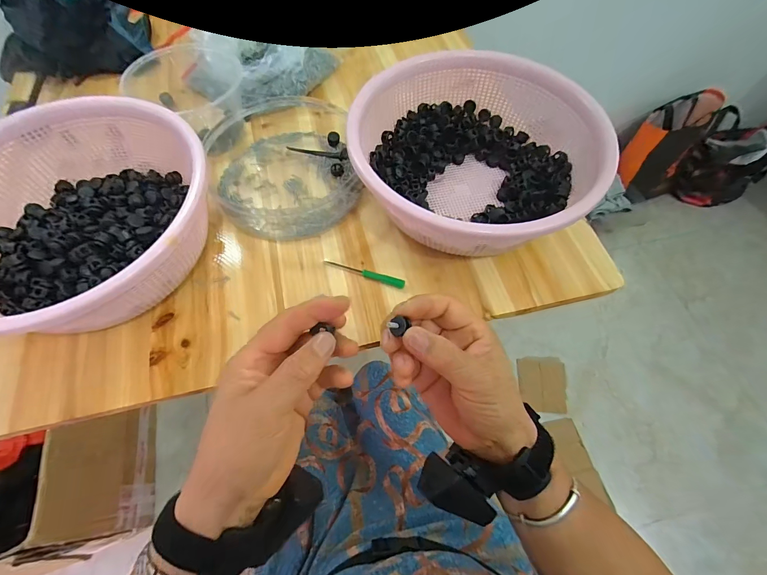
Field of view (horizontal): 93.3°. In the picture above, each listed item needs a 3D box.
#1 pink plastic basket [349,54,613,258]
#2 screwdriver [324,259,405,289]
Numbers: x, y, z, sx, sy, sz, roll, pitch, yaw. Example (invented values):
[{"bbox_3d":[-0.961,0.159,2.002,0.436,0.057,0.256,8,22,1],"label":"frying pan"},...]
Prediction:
[{"bbox_3d":[0.101,-0.140,0.415,0.239,0.128,0.247,0,62,0],"label":"pink plastic basket"},{"bbox_3d":[-0.023,-0.018,0.418,0.099,0.010,0.010,18,64,9],"label":"screwdriver"}]

